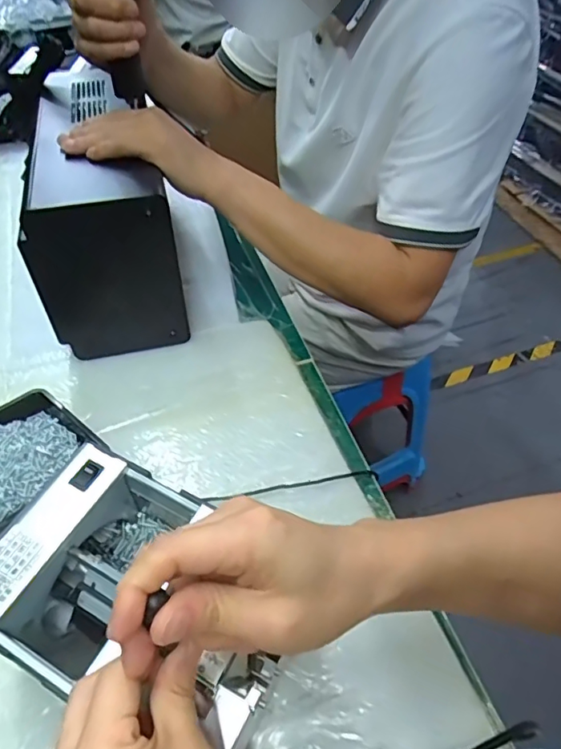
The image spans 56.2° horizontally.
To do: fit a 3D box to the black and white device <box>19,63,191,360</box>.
[{"bbox_3d":[-0.205,-0.183,0.624,0.136,0.193,0.266,-11,51,-9],"label":"black and white device"}]

